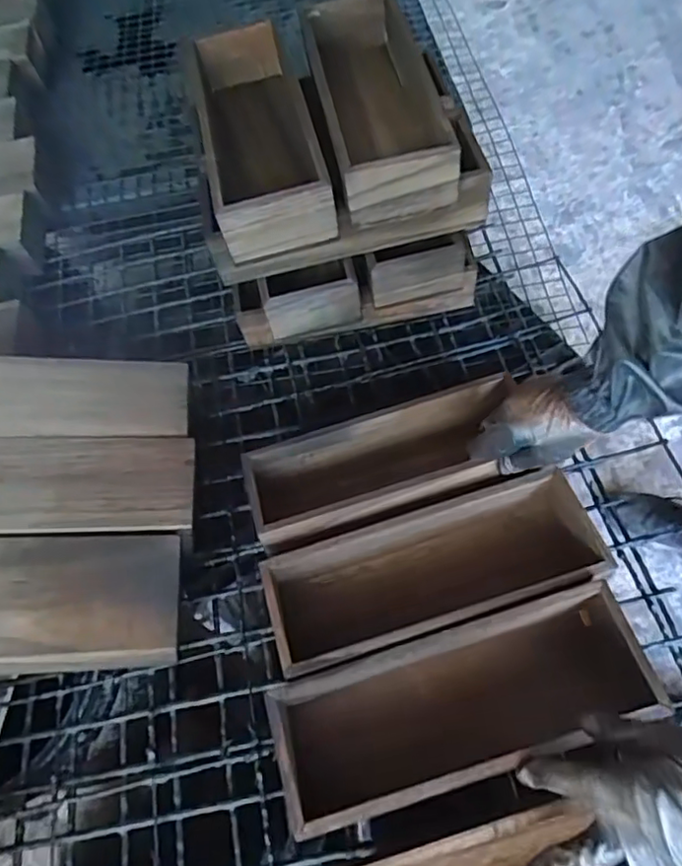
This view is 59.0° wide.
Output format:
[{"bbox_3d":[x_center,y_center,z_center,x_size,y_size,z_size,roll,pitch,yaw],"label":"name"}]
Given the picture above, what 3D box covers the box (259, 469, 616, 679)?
[{"bbox_3d":[0.079,0.123,0.532,0.279,0.075,0.100,-17,62,-2],"label":"box"}]

